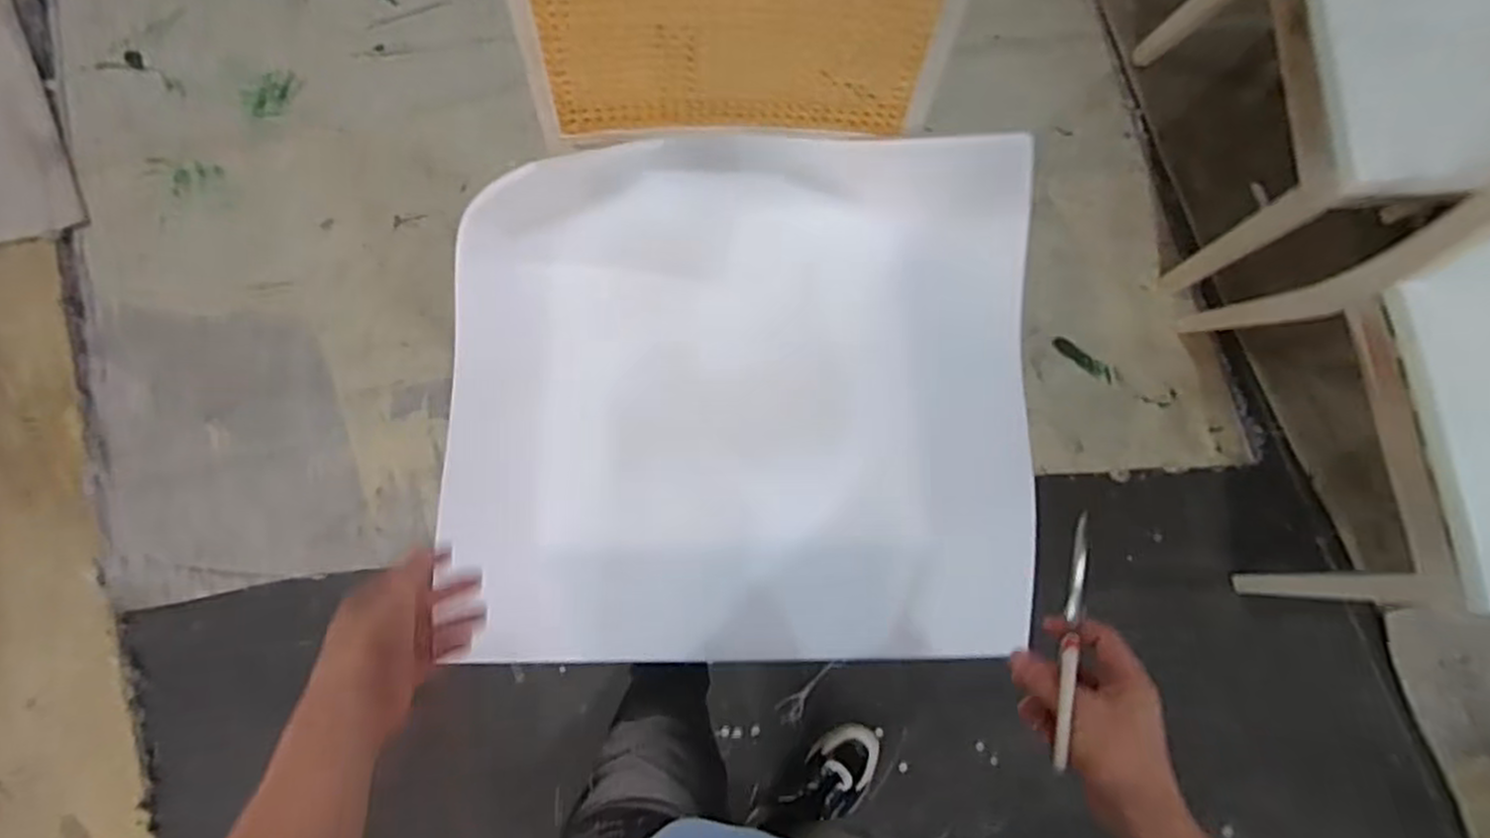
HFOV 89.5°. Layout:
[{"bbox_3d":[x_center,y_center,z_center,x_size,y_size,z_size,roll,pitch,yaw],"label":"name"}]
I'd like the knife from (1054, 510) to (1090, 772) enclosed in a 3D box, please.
[{"bbox_3d":[0.251,0.166,0.576,0.014,0.027,0.193,19,63,0],"label":"knife"}]

